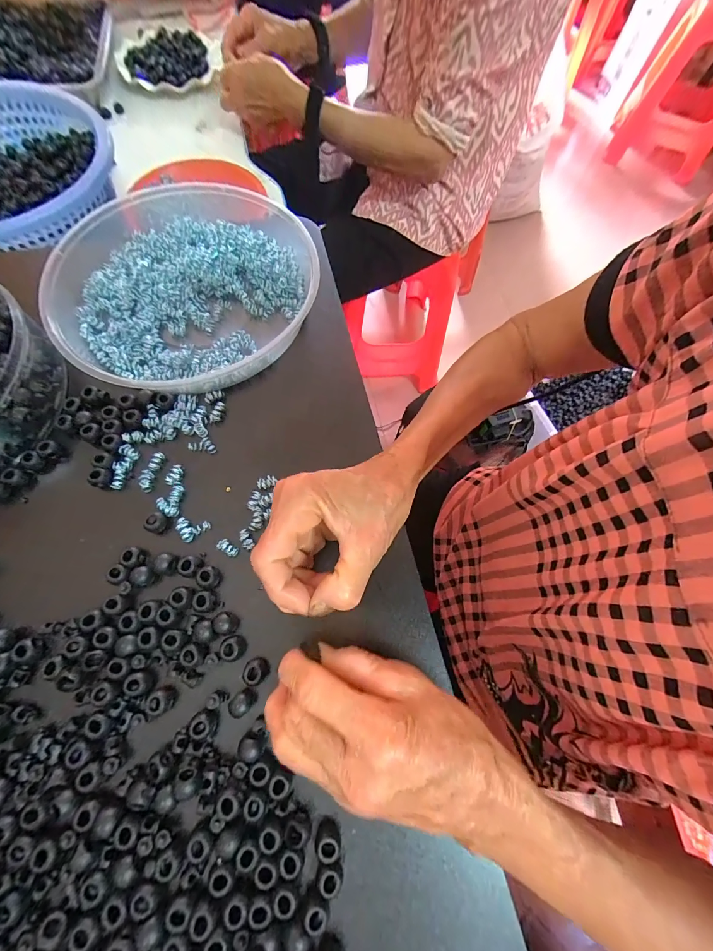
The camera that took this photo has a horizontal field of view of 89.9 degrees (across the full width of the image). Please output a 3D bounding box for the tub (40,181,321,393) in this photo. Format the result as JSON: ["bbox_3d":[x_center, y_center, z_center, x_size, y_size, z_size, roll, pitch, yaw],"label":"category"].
[{"bbox_3d":[-0.168,-0.189,0.333,0.239,0.037,0.227,1,69,-3],"label":"tub"}]

